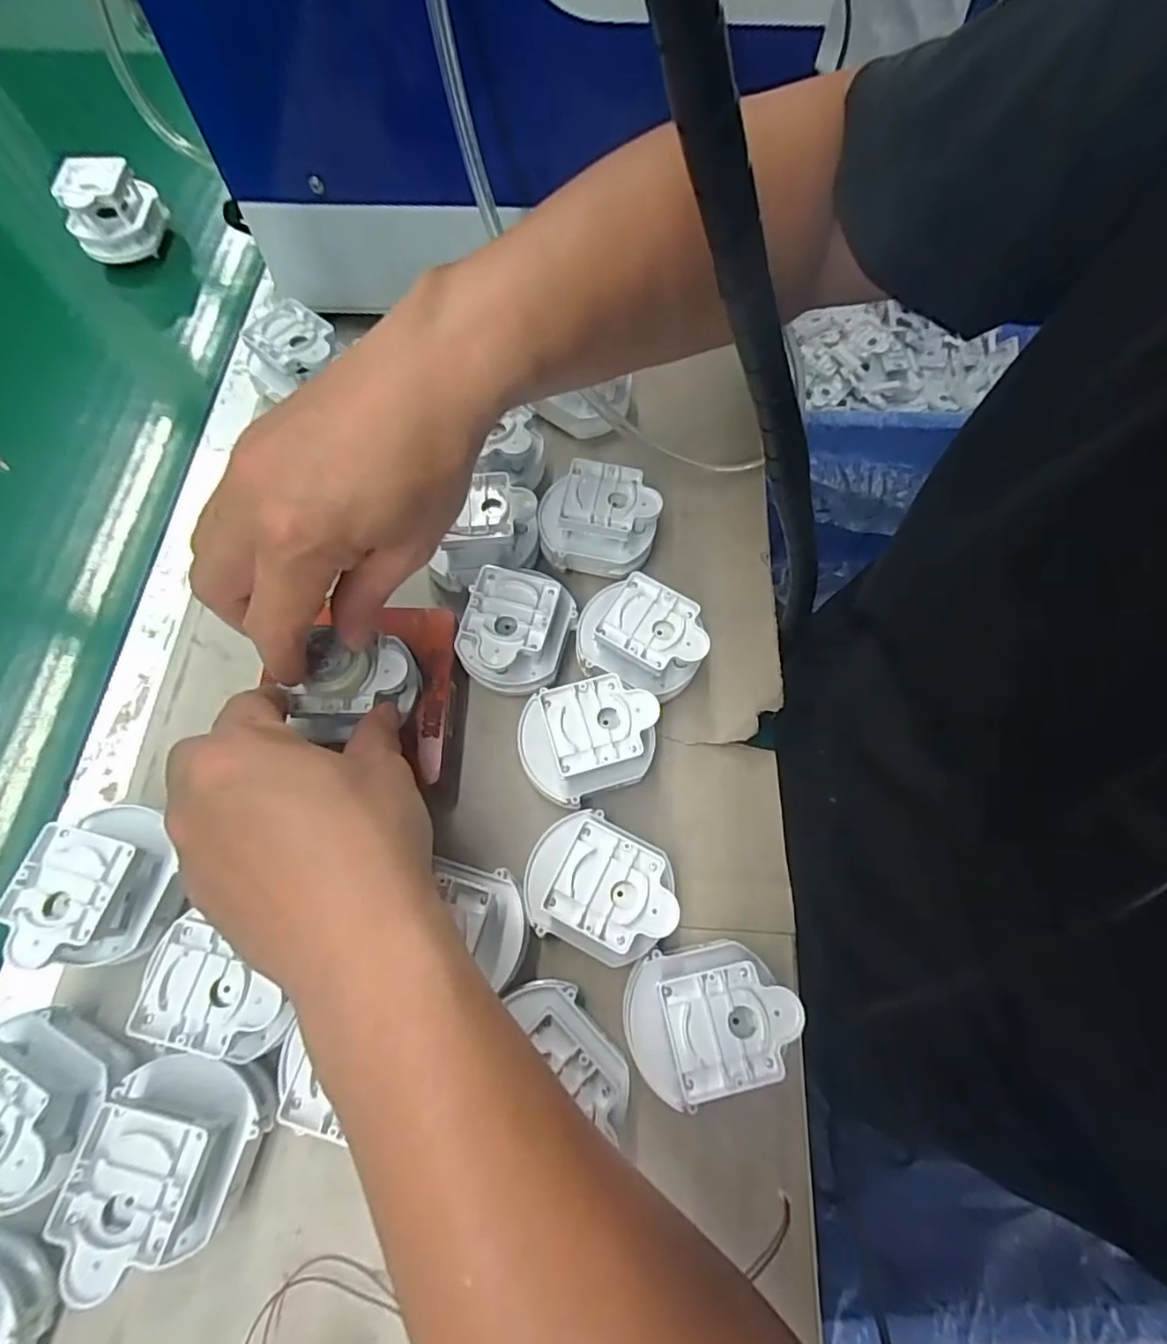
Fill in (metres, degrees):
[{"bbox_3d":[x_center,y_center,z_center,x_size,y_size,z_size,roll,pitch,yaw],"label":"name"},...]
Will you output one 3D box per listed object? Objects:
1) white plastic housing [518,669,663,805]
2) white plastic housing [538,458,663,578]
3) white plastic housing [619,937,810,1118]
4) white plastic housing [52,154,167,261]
[{"bbox_3d":[0.002,0.037,0.314,0.069,0.051,0.054,-20,69,-9],"label":"white plastic housing"},{"bbox_3d":[0.009,-0.089,0.362,0.069,0.050,0.051,6,68,2],"label":"white plastic housing"},{"bbox_3d":[0.053,0.153,0.269,0.069,0.051,0.054,-19,69,-8],"label":"white plastic housing"},{"bbox_3d":[-0.352,-0.347,0.446,0.060,0.047,0.047,-14,68,-6],"label":"white plastic housing"}]

